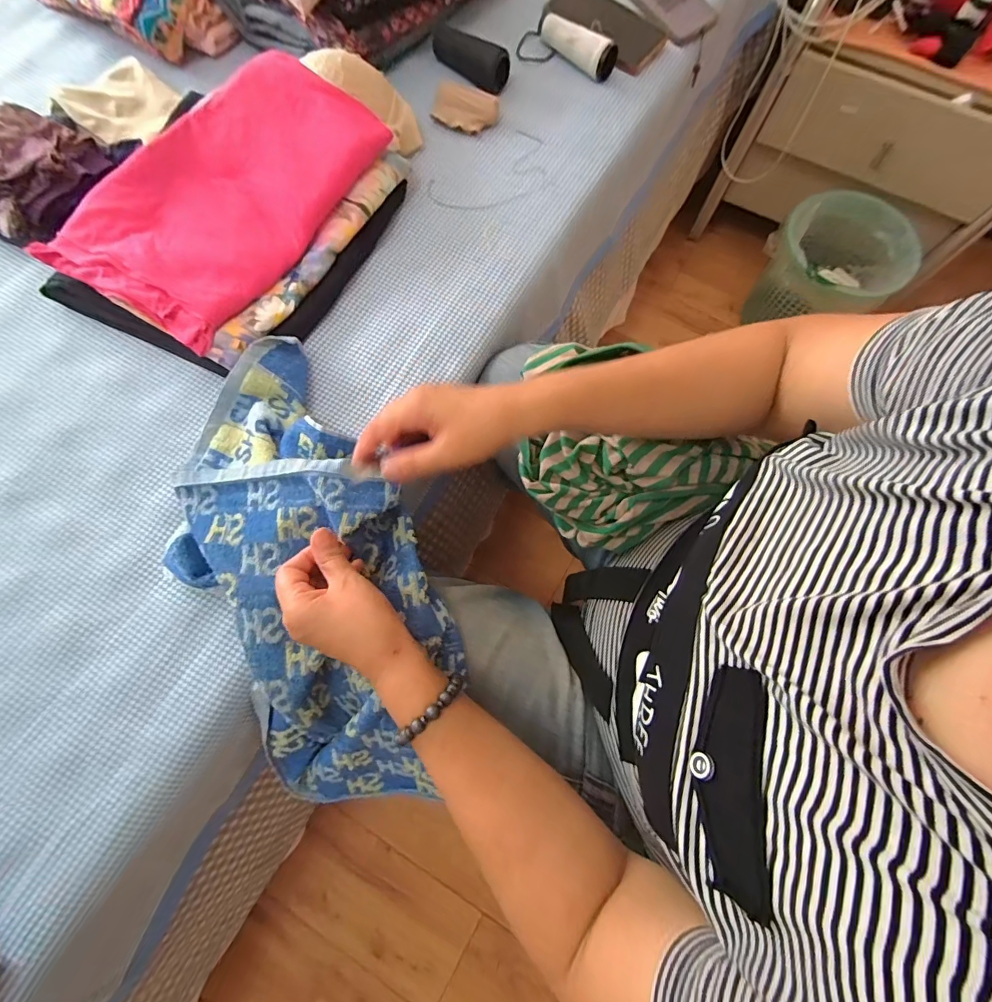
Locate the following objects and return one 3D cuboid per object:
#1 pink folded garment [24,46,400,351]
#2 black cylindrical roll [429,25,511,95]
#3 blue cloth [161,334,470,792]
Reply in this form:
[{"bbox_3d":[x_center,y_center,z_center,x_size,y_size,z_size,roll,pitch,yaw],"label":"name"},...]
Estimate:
[{"bbox_3d":[-0.275,-0.316,0.451,0.182,0.052,0.315,31,77,7],"label":"pink folded garment"},{"bbox_3d":[-0.035,-0.568,0.561,0.112,0.032,0.038,35,77,8],"label":"black cylindrical roll"},{"bbox_3d":[-0.162,0.063,0.399,0.198,0.083,0.438,-18,86,-6],"label":"blue cloth"}]

